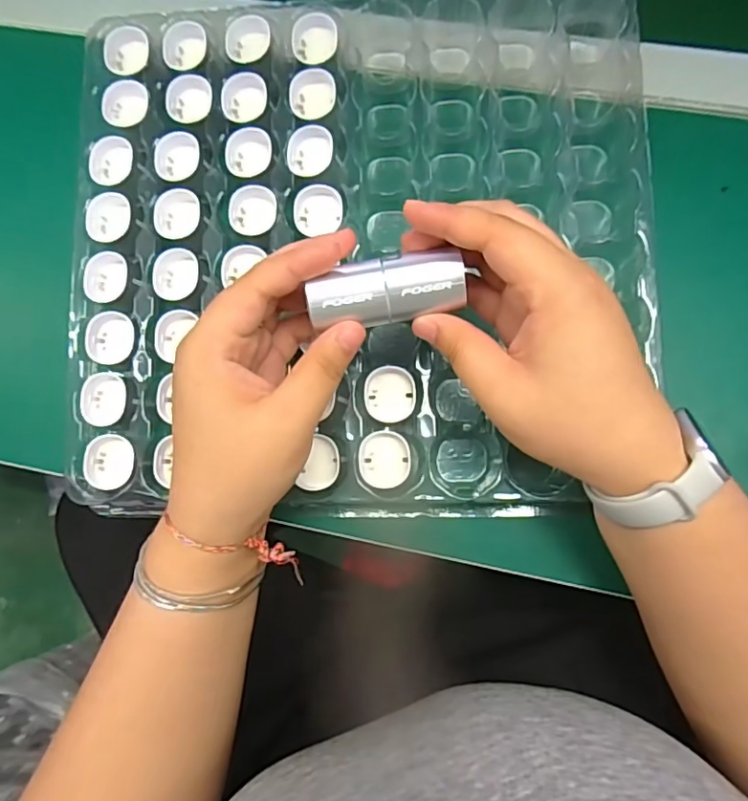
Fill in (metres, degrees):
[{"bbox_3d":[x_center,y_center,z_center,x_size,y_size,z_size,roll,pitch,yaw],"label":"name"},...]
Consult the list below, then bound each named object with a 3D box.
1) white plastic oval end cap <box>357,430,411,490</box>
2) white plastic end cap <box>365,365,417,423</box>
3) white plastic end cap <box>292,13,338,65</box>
[{"bbox_3d":[0.006,0.032,0.305,0.028,0.011,0.031,-5,83,3],"label":"white plastic oval end cap"},{"bbox_3d":[0.009,-0.003,0.312,0.028,0.010,0.031,0,83,4],"label":"white plastic end cap"},{"bbox_3d":[-0.036,-0.221,0.342,0.027,0.015,0.021,-19,82,1],"label":"white plastic end cap"}]

